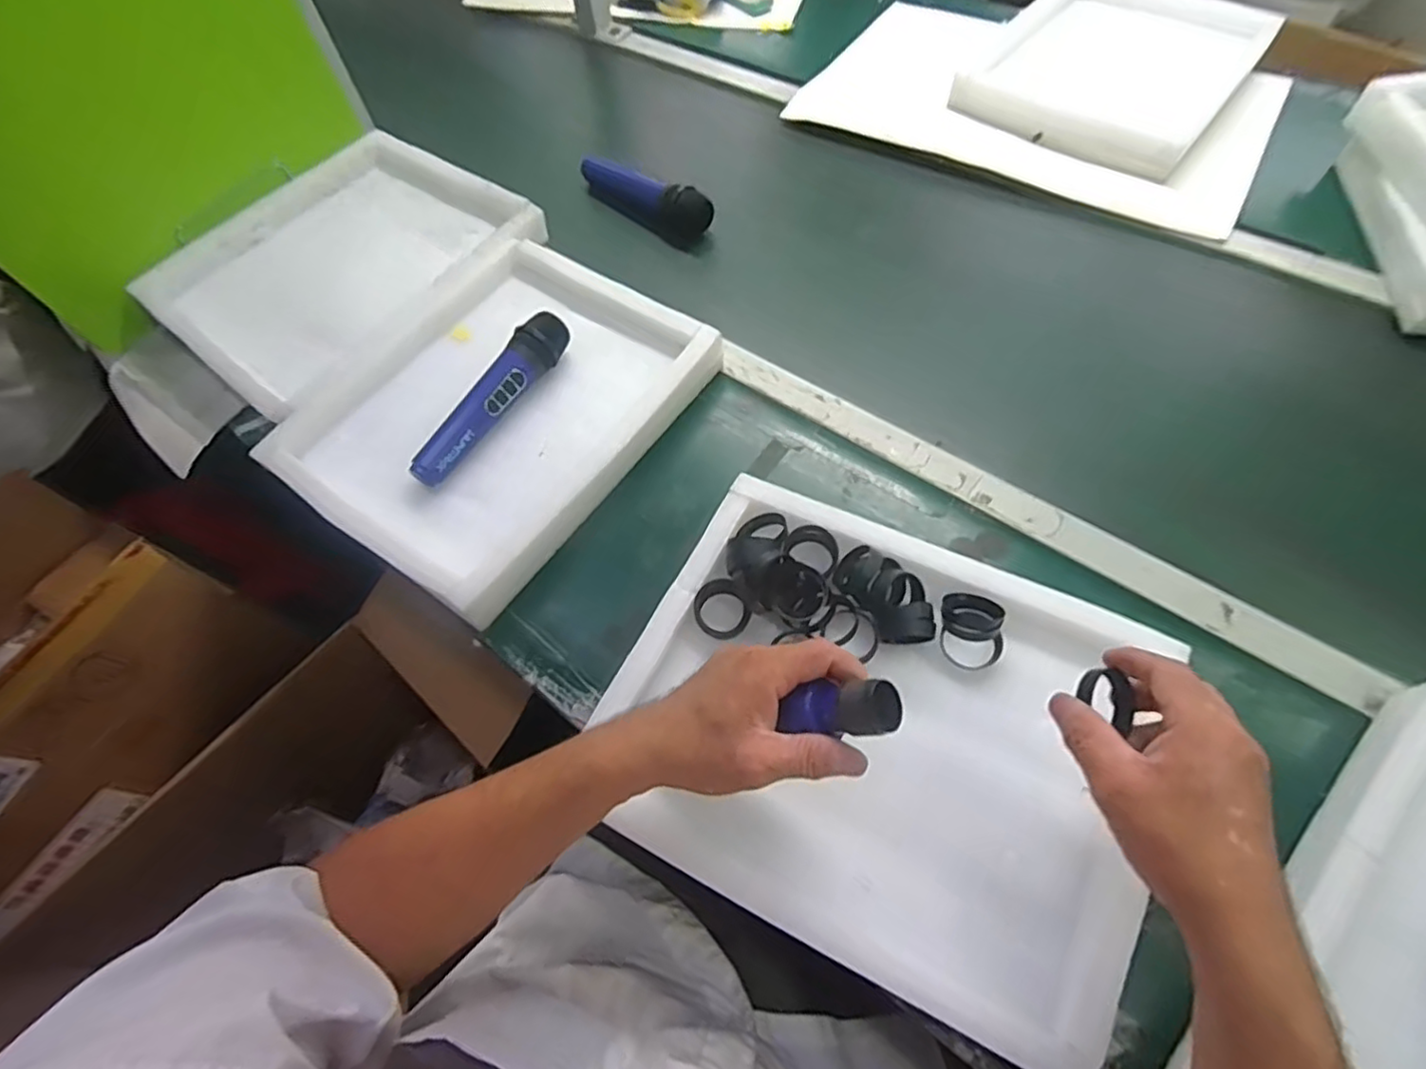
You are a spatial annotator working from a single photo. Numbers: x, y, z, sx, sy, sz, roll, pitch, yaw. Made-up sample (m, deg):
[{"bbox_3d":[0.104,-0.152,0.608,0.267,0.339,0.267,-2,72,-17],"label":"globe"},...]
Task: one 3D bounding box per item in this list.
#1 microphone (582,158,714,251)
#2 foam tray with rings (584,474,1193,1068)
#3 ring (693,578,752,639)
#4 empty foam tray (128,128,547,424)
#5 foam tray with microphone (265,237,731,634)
[{"bbox_3d":[-0.093,-0.408,0.789,0.192,0.054,0.049,31,66,20],"label":"microphone"},{"bbox_3d":[0.111,0.131,0.459,0.345,0.046,0.287,22,64,16],"label":"foam tray with rings"},{"bbox_3d":[0.006,0.059,0.505,0.042,0.008,0.046,1,98,7],"label":"ring"},{"bbox_3d":[-0.419,-0.316,0.740,0.304,0.034,0.367,35,68,21],"label":"empty foam tray"},{"bbox_3d":[-0.214,-0.144,0.632,0.321,0.052,0.375,31,67,20],"label":"foam tray with microphone"}]

